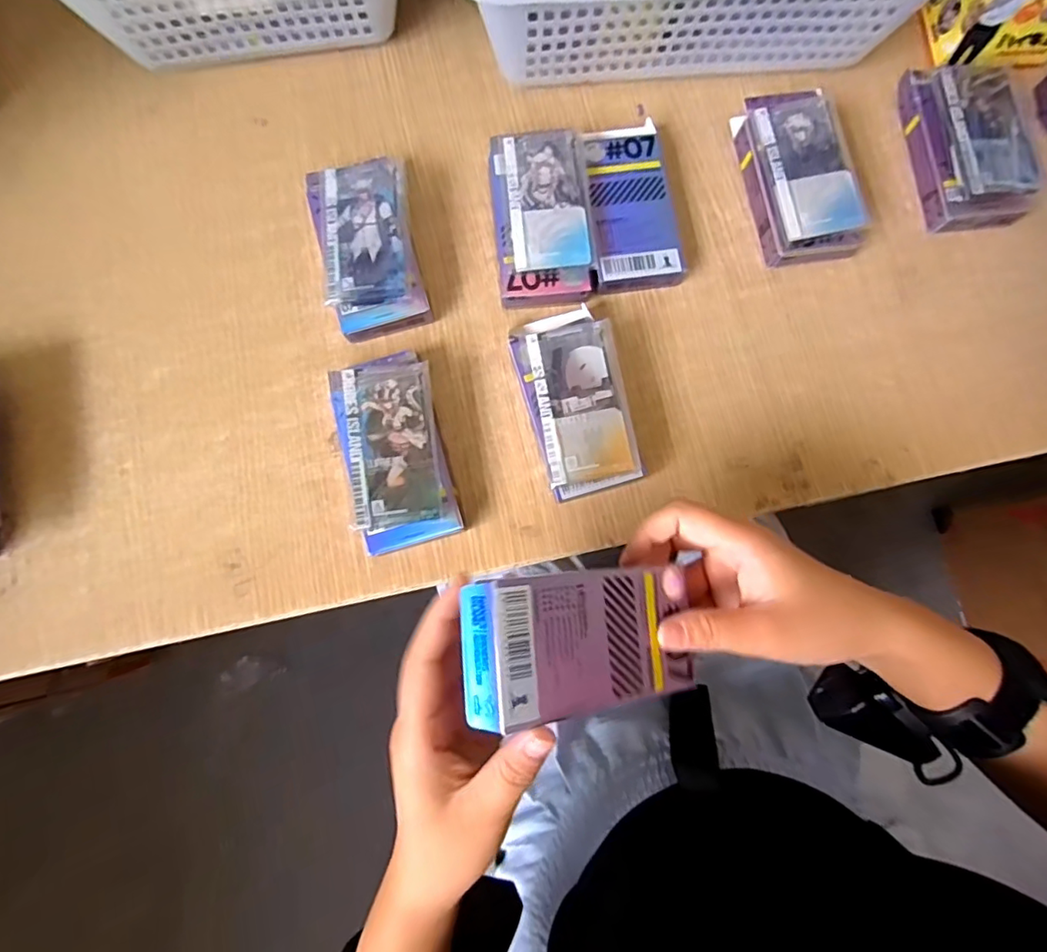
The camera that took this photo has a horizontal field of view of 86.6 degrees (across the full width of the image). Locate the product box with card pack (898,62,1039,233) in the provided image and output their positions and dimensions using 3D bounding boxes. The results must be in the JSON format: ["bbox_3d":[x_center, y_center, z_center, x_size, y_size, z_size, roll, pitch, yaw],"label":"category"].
[{"bbox_3d":[0.321,-0.240,0.401,0.065,0.034,0.123,-4,80,-2],"label":"product box with card pack"}]

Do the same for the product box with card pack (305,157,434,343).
[{"bbox_3d":[-0.105,-0.158,0.385,0.067,0.035,0.124,-14,80,-4],"label":"product box with card pack"}]

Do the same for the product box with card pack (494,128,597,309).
[{"bbox_3d":[0.013,-0.179,0.390,0.064,0.035,0.120,-6,80,-2],"label":"product box with card pack"}]

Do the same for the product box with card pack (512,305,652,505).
[{"bbox_3d":[0.033,-0.051,0.366,0.063,0.036,0.125,-15,80,-4],"label":"product box with card pack"}]

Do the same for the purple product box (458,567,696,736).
[{"bbox_3d":[0.027,0.074,0.253,0.108,0.015,0.059,0,80,-30],"label":"purple product box"}]

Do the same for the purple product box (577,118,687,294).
[{"bbox_3d":[0.074,-0.191,0.396,0.058,0.026,0.121,-8,80,-2],"label":"purple product box"}]

